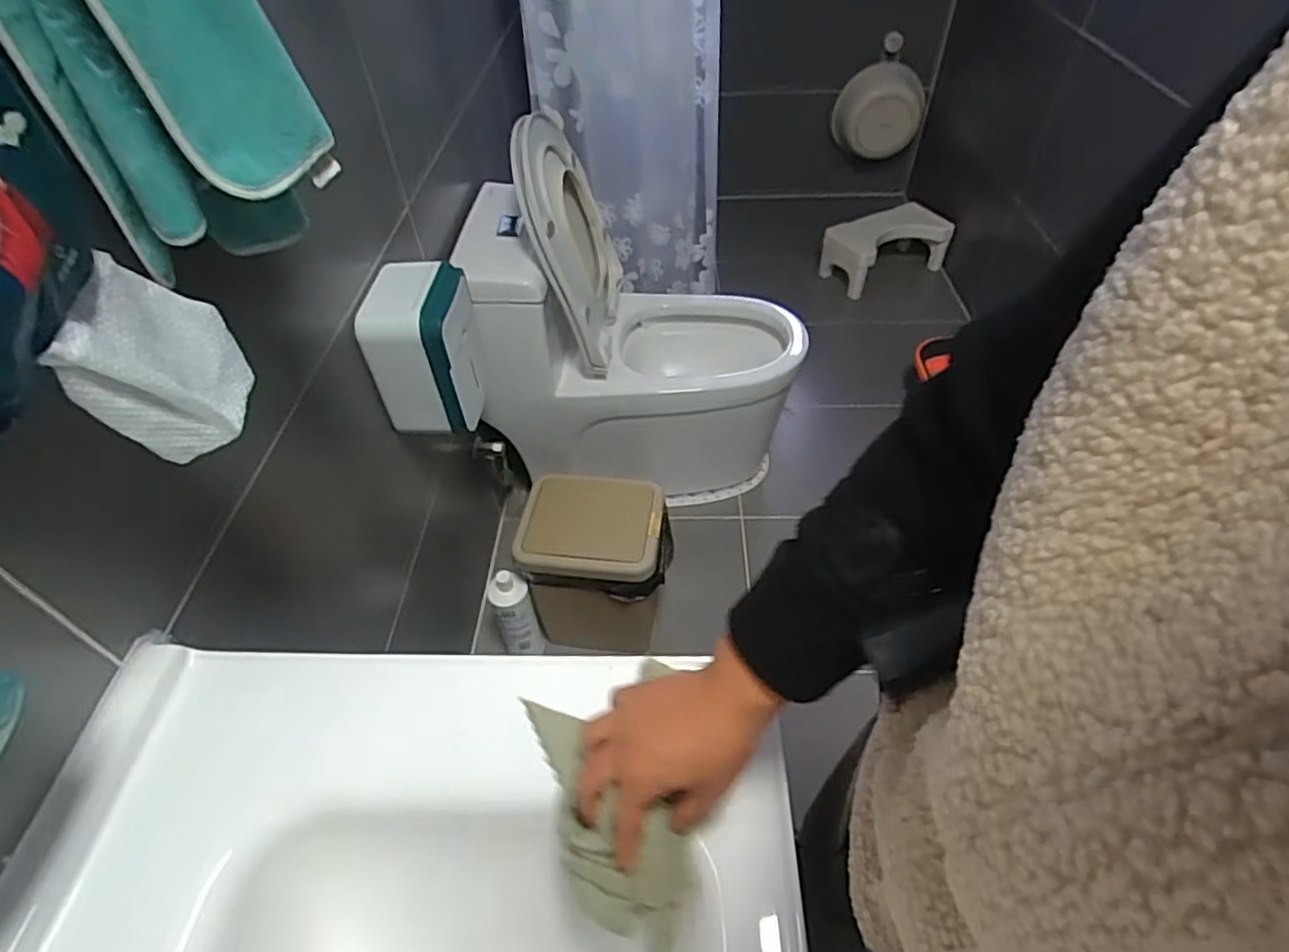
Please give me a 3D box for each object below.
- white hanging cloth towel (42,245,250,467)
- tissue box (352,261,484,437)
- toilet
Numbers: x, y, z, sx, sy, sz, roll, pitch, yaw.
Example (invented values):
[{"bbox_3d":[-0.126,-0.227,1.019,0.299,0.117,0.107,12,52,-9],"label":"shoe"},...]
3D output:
[{"bbox_3d":[-0.290,-0.068,0.412,0.041,0.097,0.108,-4,47,-2],"label":"white hanging cloth towel"},{"bbox_3d":[-0.313,-0.190,0.988,0.123,0.212,0.153,5,47,7],"label":"tissue box"},{"bbox_3d":[-0.013,-0.339,1.523,0.693,0.739,0.455,-8,47,-5],"label":"toilet"}]

